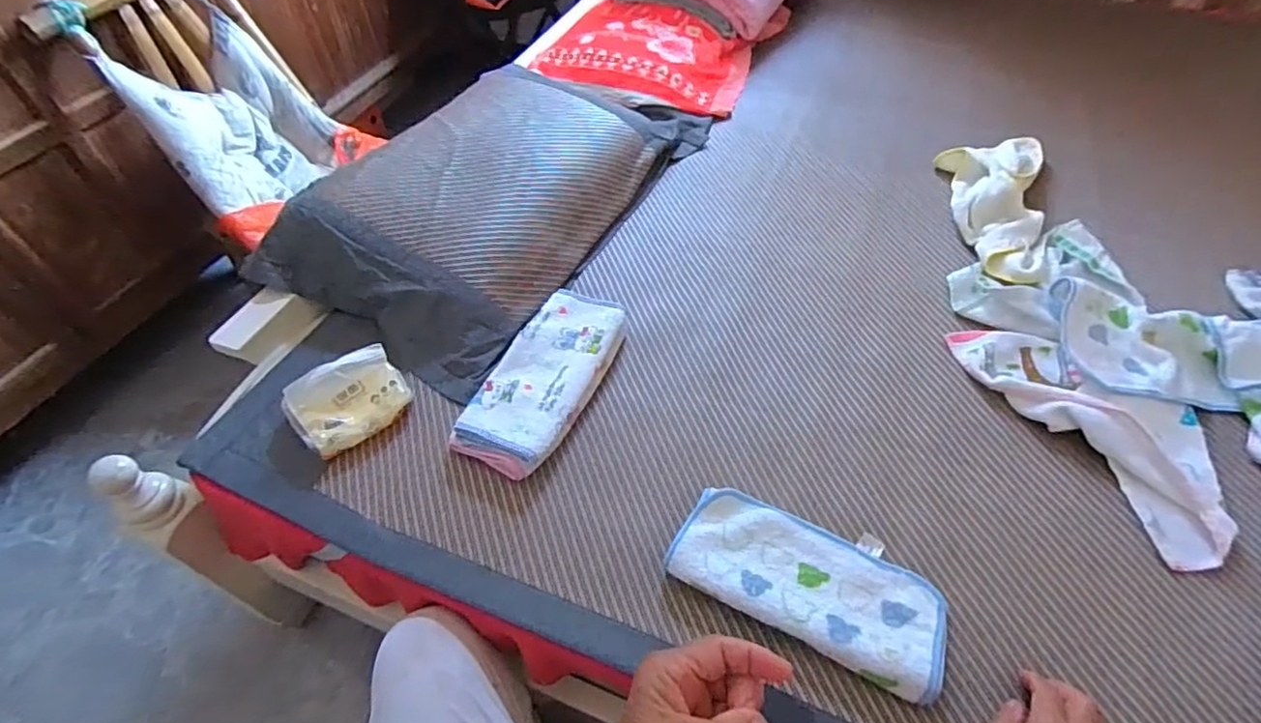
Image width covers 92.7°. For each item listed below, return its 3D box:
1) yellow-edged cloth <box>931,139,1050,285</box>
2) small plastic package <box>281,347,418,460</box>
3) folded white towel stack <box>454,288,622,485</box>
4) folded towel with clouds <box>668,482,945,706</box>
[{"bbox_3d":[0.560,-0.265,0.931,0.158,0.062,0.418,16,53,15],"label":"yellow-edged cloth"},{"bbox_3d":[-0.328,0.047,0.706,0.129,0.069,0.079,-34,57,-23],"label":"small plastic package"},{"bbox_3d":[-0.104,0.019,0.746,0.123,0.048,0.268,16,53,15],"label":"folded white towel stack"},{"bbox_3d":[0.170,0.211,0.581,0.253,0.046,0.123,21,55,18],"label":"folded towel with clouds"}]

